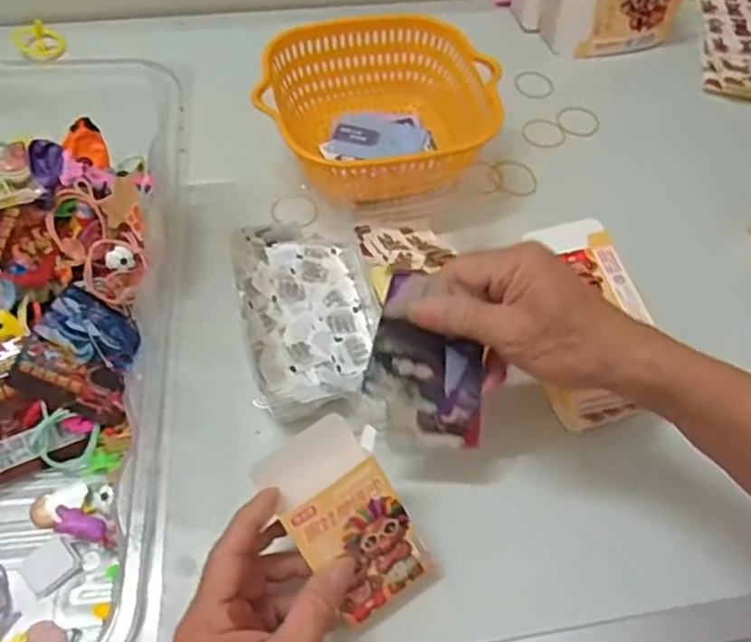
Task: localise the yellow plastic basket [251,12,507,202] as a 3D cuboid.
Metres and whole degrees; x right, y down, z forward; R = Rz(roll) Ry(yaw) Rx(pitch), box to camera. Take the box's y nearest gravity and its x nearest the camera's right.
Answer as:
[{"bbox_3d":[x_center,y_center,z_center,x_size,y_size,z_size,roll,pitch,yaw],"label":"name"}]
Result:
[{"bbox_3d":[0.004,-0.188,0.615,0.222,0.085,0.194,-9,58,-9],"label":"yellow plastic basket"}]

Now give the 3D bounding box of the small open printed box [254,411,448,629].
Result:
[{"bbox_3d":[-0.012,0.124,0.403,0.068,0.029,0.129,-37,101,-23],"label":"small open printed box"}]

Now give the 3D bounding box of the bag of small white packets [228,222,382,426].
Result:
[{"bbox_3d":[-0.053,-0.013,0.530,0.106,0.044,0.184,-11,58,-10],"label":"bag of small white packets"}]

